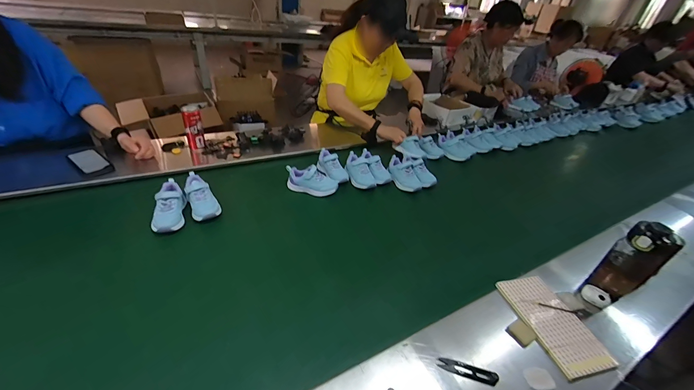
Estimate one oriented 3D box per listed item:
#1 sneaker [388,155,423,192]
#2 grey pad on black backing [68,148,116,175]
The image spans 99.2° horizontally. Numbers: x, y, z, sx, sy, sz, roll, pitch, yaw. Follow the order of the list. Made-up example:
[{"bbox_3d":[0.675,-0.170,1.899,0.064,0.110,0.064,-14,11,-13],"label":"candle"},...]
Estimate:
[{"bbox_3d":[0.202,-0.079,1.072,0.073,0.061,0.150,-20,43,-33],"label":"sneaker"},{"bbox_3d":[-0.804,-0.104,0.923,0.139,0.019,0.073,31,39,24],"label":"grey pad on black backing"}]

